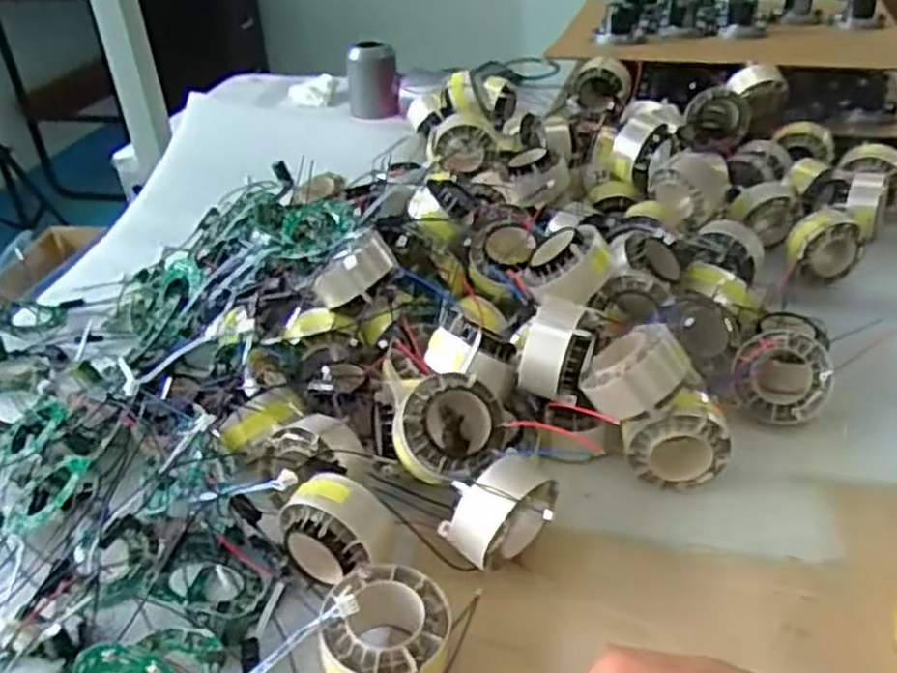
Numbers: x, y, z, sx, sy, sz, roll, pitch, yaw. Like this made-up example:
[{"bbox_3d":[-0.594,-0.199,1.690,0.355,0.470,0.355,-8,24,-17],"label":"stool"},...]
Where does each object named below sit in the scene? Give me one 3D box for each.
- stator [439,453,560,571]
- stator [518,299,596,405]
[{"bbox_3d":[0.033,0.108,0.451,0.066,0.074,0.035,-25,39,-28],"label":"stator"},{"bbox_3d":[0.075,0.010,0.508,0.041,0.051,0.052,14,38,24],"label":"stator"}]

